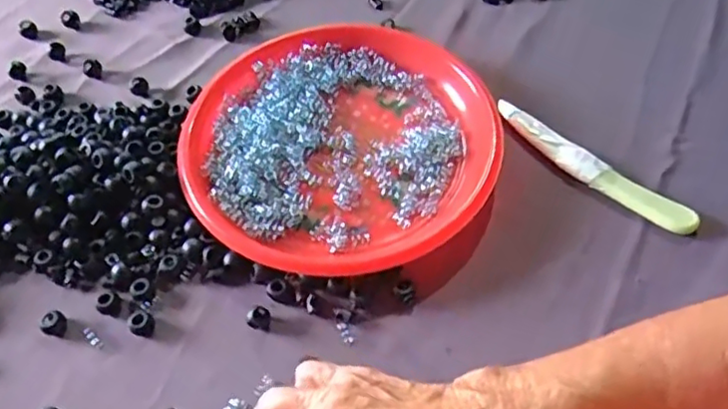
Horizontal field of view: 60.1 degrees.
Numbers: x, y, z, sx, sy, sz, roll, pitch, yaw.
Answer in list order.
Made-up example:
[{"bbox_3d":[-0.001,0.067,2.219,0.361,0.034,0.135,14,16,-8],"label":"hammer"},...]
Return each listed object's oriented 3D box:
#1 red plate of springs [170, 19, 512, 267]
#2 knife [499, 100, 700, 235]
[{"bbox_3d":[-0.016,-0.047,0.474,0.224,0.026,0.221,-1,57,1],"label":"red plate of springs"},{"bbox_3d":[0.164,-0.029,0.459,0.163,0.014,0.021,38,65,23],"label":"knife"}]

